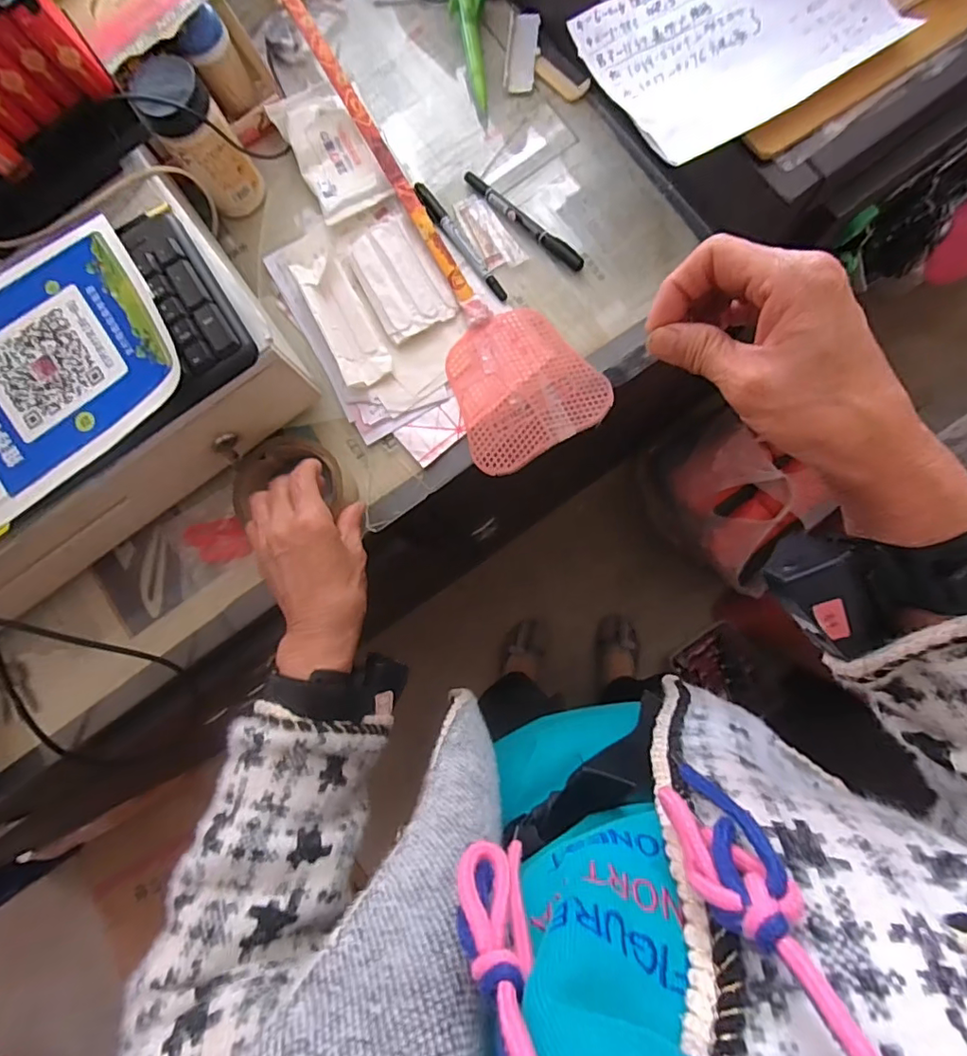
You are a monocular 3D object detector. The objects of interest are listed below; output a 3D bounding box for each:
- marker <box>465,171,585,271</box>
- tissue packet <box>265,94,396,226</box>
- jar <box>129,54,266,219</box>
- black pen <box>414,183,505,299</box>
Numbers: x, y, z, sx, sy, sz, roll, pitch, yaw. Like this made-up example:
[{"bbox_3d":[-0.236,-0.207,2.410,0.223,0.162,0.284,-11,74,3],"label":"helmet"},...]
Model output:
[{"bbox_3d":[0.035,-0.278,0.492,0.139,0.010,0.016,43,86,6],"label":"marker"},{"bbox_3d":[-0.140,-0.347,0.505,0.066,0.017,0.127,-27,83,-2],"label":"tissue packet"},{"bbox_3d":[-0.235,-0.323,0.462,0.053,0.115,0.049,0,83,2],"label":"jar"},{"bbox_3d":[-0.021,-0.258,0.494,0.014,0.009,0.131,-36,83,-3],"label":"black pen"}]

